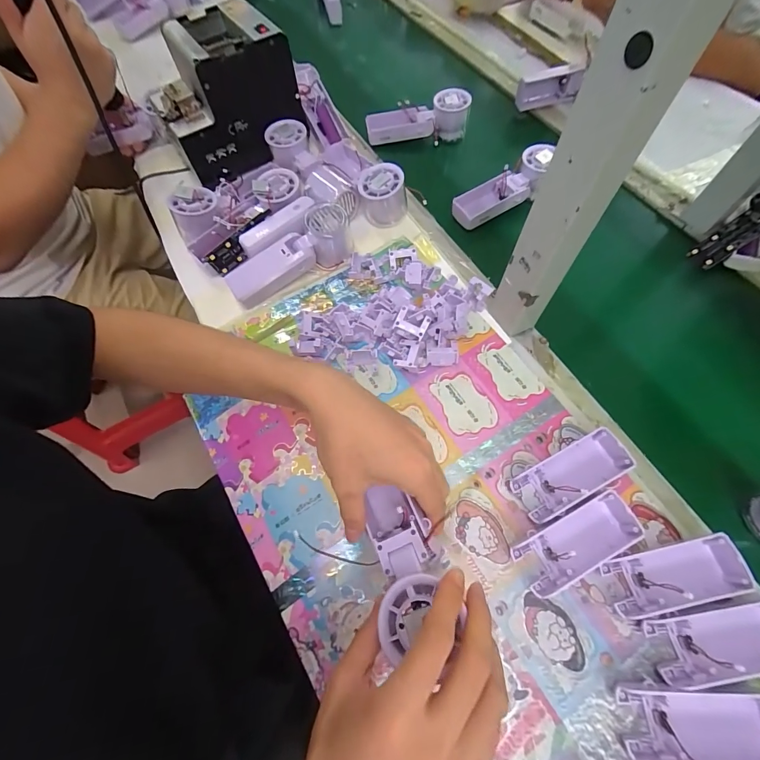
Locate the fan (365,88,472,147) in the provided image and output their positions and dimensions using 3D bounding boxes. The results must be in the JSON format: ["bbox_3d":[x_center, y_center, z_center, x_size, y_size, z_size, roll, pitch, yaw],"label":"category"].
[{"bbox_3d":[0.059,-0.423,0.589,0.162,0.059,0.051,-2,65,-1],"label":"fan"}]

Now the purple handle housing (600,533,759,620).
[{"bbox_3d":[0.244,0.163,0.304,0.104,0.025,0.045,-11,65,-2],"label":"purple handle housing"}]

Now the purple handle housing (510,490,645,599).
[{"bbox_3d":[0.172,0.144,0.319,0.107,0.024,0.048,-26,67,-8],"label":"purple handle housing"}]

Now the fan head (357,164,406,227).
[{"bbox_3d":[0.003,-0.243,0.478,0.056,0.053,0.055,-15,66,-3],"label":"fan head"}]

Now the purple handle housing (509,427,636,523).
[{"bbox_3d":[0.179,0.089,0.343,0.107,0.026,0.044,-26,67,-8],"label":"purple handle housing"}]

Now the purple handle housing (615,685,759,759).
[{"bbox_3d":[0.234,0.253,0.262,0.103,0.028,0.047,-1,66,3],"label":"purple handle housing"}]

